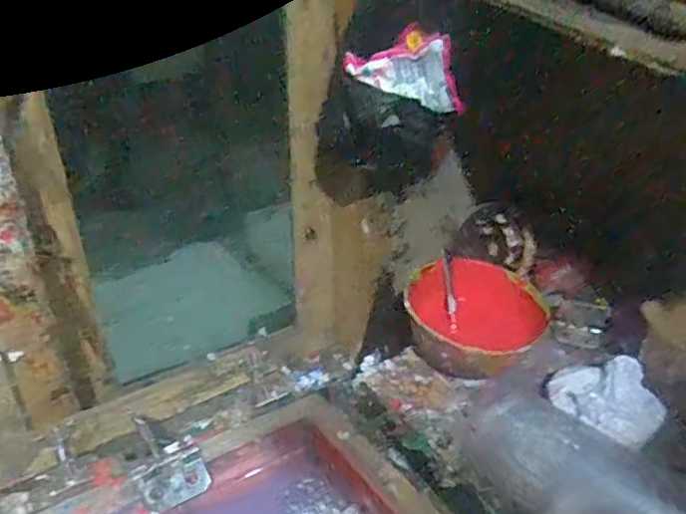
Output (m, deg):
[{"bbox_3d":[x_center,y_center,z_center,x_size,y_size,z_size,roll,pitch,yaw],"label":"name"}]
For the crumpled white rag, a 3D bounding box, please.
[{"bbox_3d":[0.286,0.150,0.670,0.074,0.057,0.107,-17,34,-28],"label":"crumpled white rag"}]

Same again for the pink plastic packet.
[{"bbox_3d":[0.064,-0.201,0.651,0.131,0.075,0.033,15,33,25],"label":"pink plastic packet"}]

